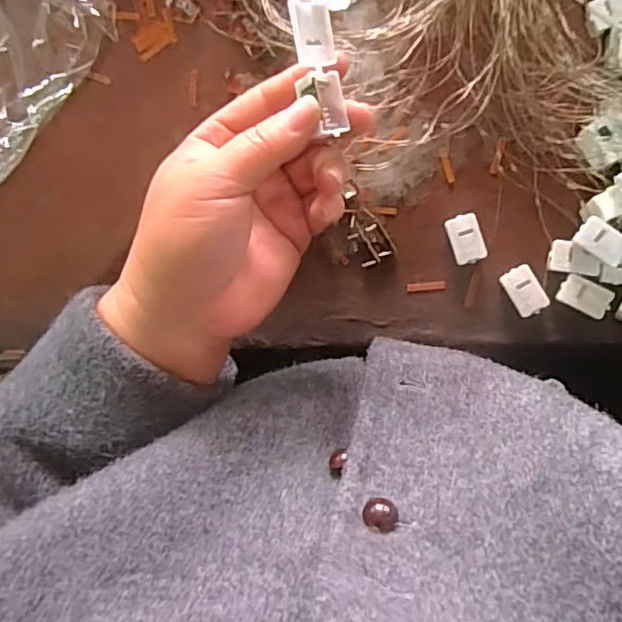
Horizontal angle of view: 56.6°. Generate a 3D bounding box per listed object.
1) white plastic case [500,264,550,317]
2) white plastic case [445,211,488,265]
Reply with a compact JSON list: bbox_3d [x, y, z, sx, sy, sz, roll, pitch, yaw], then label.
[{"bbox_3d":[0.121,-0.011,0.331,0.018,0.012,0.027,-30,87,3],"label":"white plastic case"},{"bbox_3d":[0.089,-0.041,0.334,0.019,0.011,0.027,-17,88,4],"label":"white plastic case"}]

